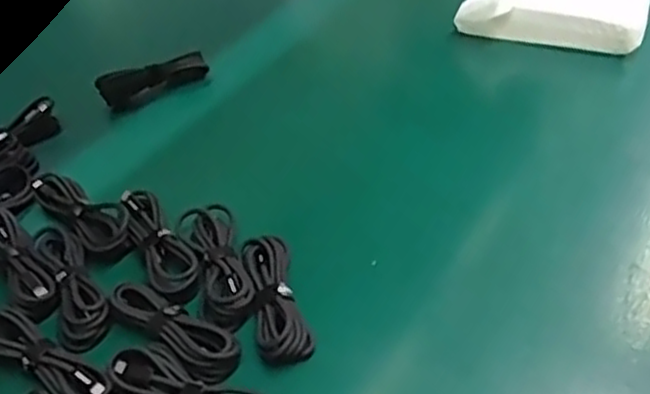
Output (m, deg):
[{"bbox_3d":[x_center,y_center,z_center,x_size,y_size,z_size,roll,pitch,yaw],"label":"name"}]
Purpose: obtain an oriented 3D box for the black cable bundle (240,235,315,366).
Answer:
[{"bbox_3d":[-0.035,0.068,0.498,0.034,0.018,0.104,-12,43,-9],"label":"black cable bundle"}]

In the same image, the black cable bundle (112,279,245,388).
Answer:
[{"bbox_3d":[-0.097,0.085,0.479,0.097,0.018,0.035,27,50,30],"label":"black cable bundle"}]

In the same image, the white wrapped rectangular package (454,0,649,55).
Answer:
[{"bbox_3d":[0.231,-0.187,0.732,0.178,0.044,0.072,16,46,21],"label":"white wrapped rectangular package"}]

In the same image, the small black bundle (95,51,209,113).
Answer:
[{"bbox_3d":[-0.165,-0.111,0.702,0.103,0.035,0.016,-21,45,-18],"label":"small black bundle"}]

